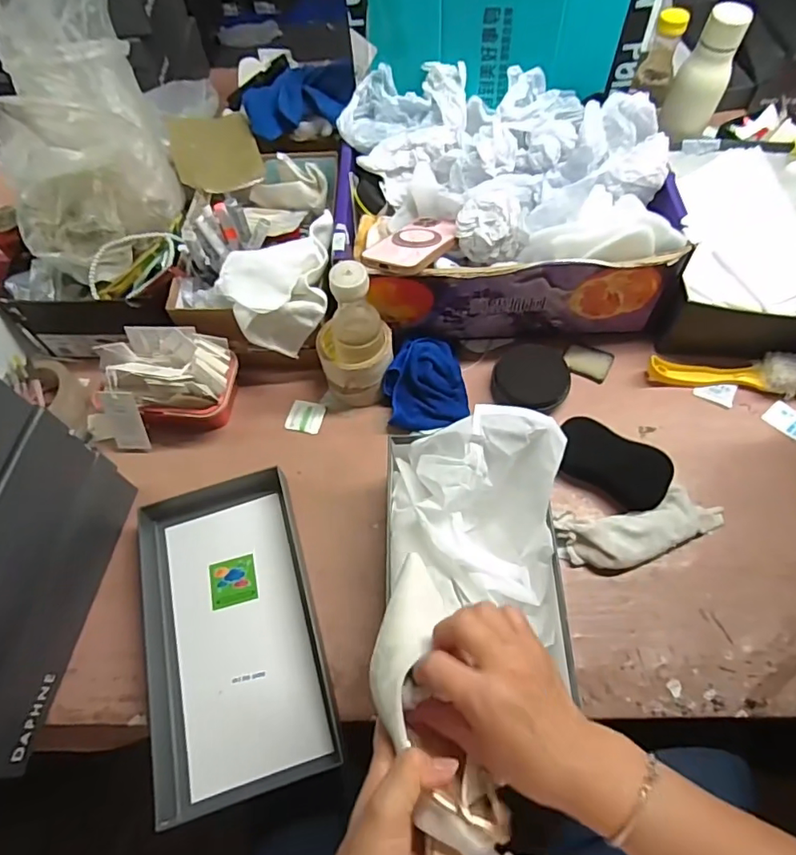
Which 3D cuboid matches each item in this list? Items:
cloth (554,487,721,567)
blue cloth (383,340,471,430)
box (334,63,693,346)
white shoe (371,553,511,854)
[{"bbox_3d":[0.260,0.107,0.566,0.178,0.033,0.065,-12,61,-3],"label":"cloth"},{"bbox_3d":[0.034,-0.055,0.661,0.101,0.051,0.102,-9,61,-1],"label":"blue cloth"},{"bbox_3d":[0.124,-0.290,0.688,0.383,0.194,0.303,-5,61,1],"label":"box"},{"bbox_3d":[0.026,0.199,0.349,0.068,0.051,0.224,-13,59,-4],"label":"white shoe"}]

